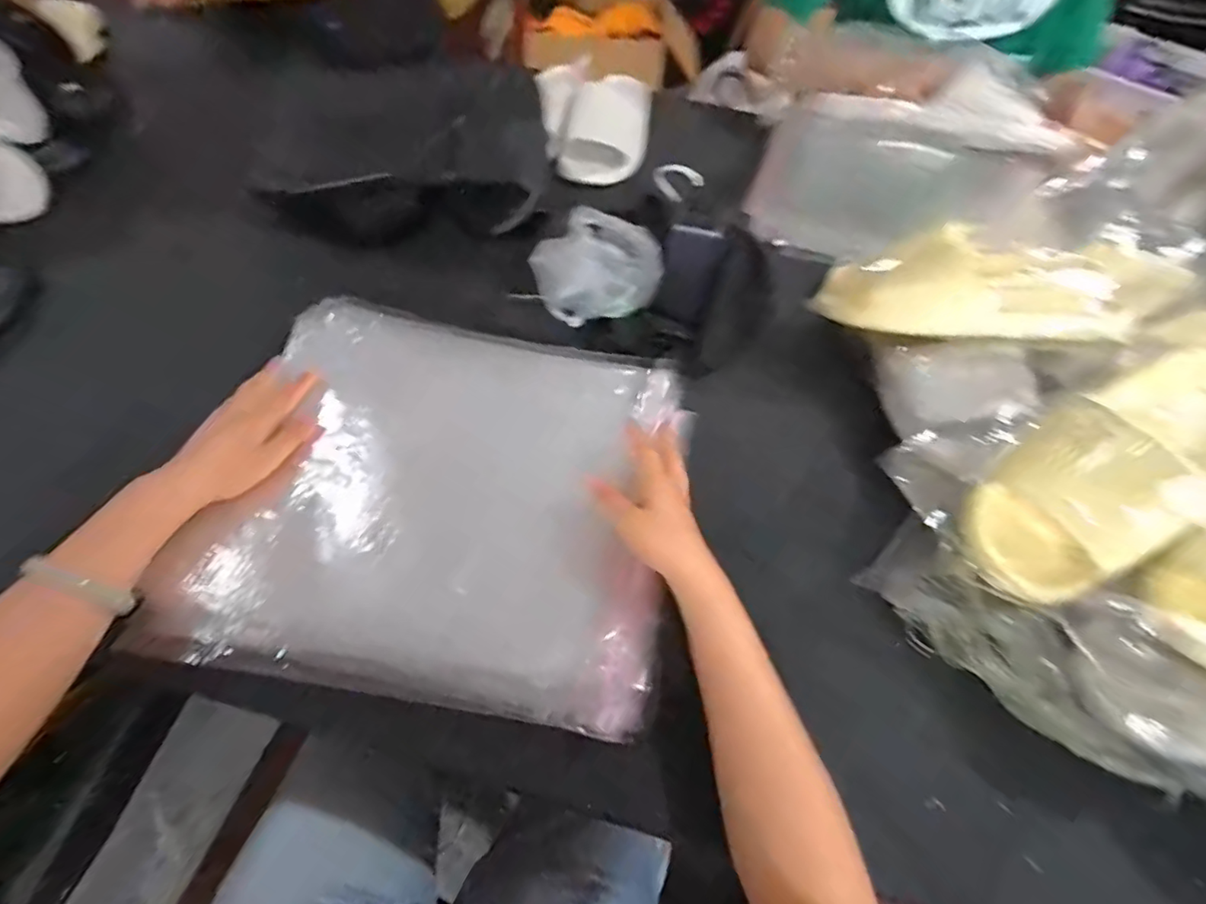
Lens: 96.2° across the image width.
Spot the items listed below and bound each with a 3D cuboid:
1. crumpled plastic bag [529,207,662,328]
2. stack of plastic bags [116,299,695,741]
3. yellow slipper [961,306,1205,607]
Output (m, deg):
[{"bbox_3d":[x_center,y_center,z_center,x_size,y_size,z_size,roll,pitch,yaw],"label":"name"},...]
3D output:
[{"bbox_3d":[-0.005,-0.190,0.574,0.125,0.067,0.117,15,59,5],"label":"crumpled plastic bag"},{"bbox_3d":[-0.137,0.023,0.467,0.369,0.035,0.340,11,59,3],"label":"stack of plastic bags"},{"bbox_3d":[0.376,-0.007,0.377,0.271,0.071,0.108,-43,69,-3],"label":"yellow slipper"}]

